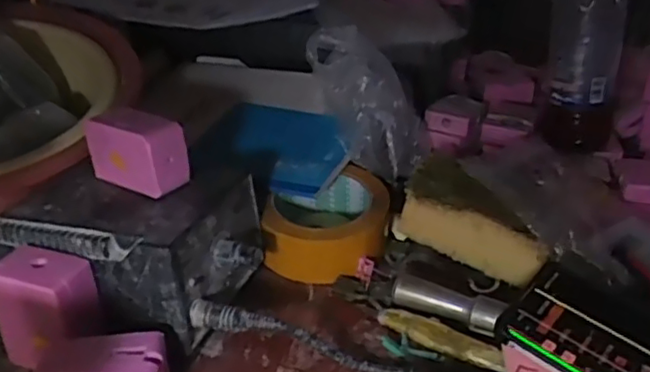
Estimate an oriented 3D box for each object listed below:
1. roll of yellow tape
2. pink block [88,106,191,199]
[{"bbox_3d":[0.003,0.027,0.511,0.093,0.048,0.094,5,29,6],"label":"roll of yellow tape"},{"bbox_3d":[-0.126,-0.023,0.430,0.065,0.046,0.030,22,35,33],"label":"pink block"}]

